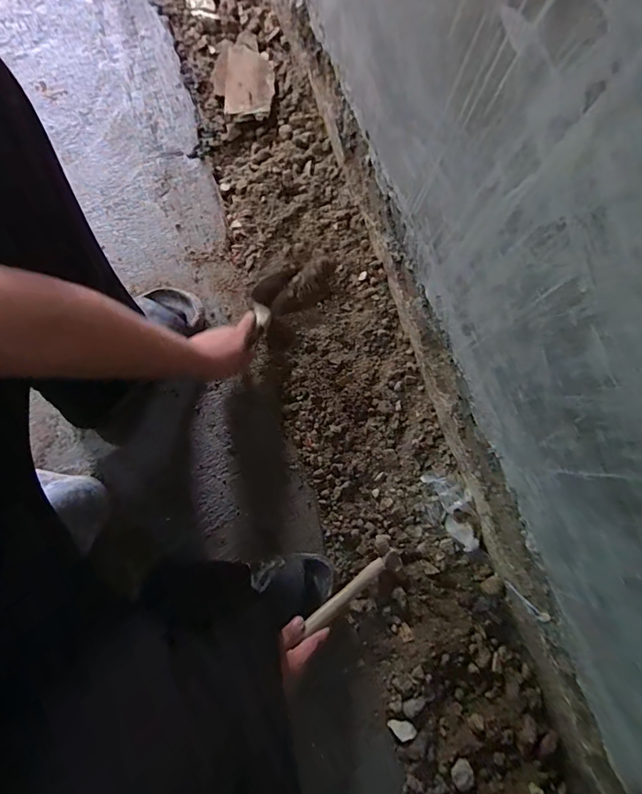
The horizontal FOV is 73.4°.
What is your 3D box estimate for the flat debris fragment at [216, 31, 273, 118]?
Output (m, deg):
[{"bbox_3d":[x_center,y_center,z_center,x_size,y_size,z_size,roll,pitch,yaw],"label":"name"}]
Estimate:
[{"bbox_3d":[-0.166,-0.684,0.900,0.120,0.020,0.202,-14,79,-4],"label":"flat debris fragment"}]

